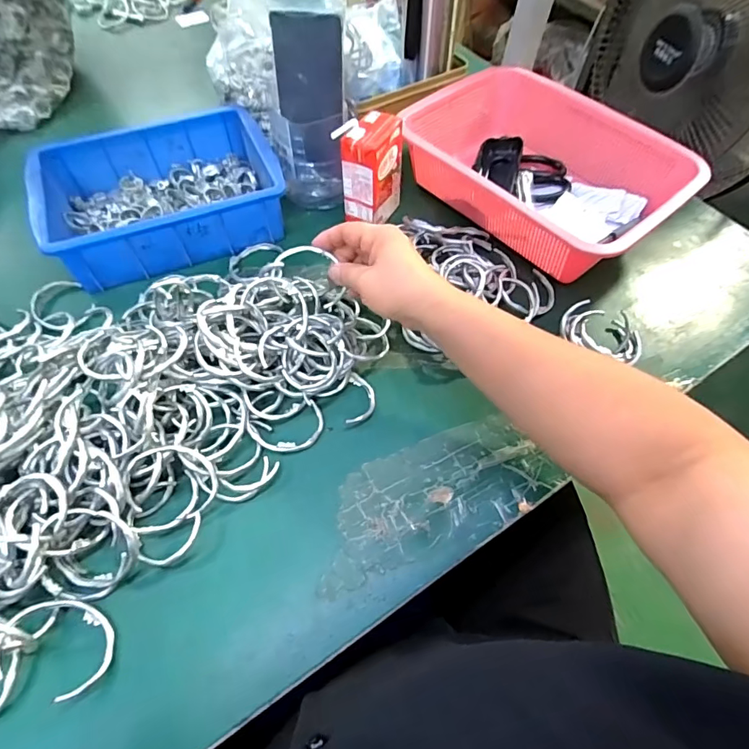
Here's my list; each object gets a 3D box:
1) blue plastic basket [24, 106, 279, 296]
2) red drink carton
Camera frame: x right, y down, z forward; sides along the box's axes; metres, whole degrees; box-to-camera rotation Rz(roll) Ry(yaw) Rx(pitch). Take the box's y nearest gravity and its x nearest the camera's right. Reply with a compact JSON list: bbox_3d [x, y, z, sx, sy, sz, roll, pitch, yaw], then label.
[{"bbox_3d":[-0.235,-0.204,0.513,0.237,0.069,0.169,-19,61,-14],"label":"blue plastic basket"},{"bbox_3d":[-0.004,-0.224,0.507,0.043,0.108,0.074,33,62,17],"label":"red drink carton"}]

